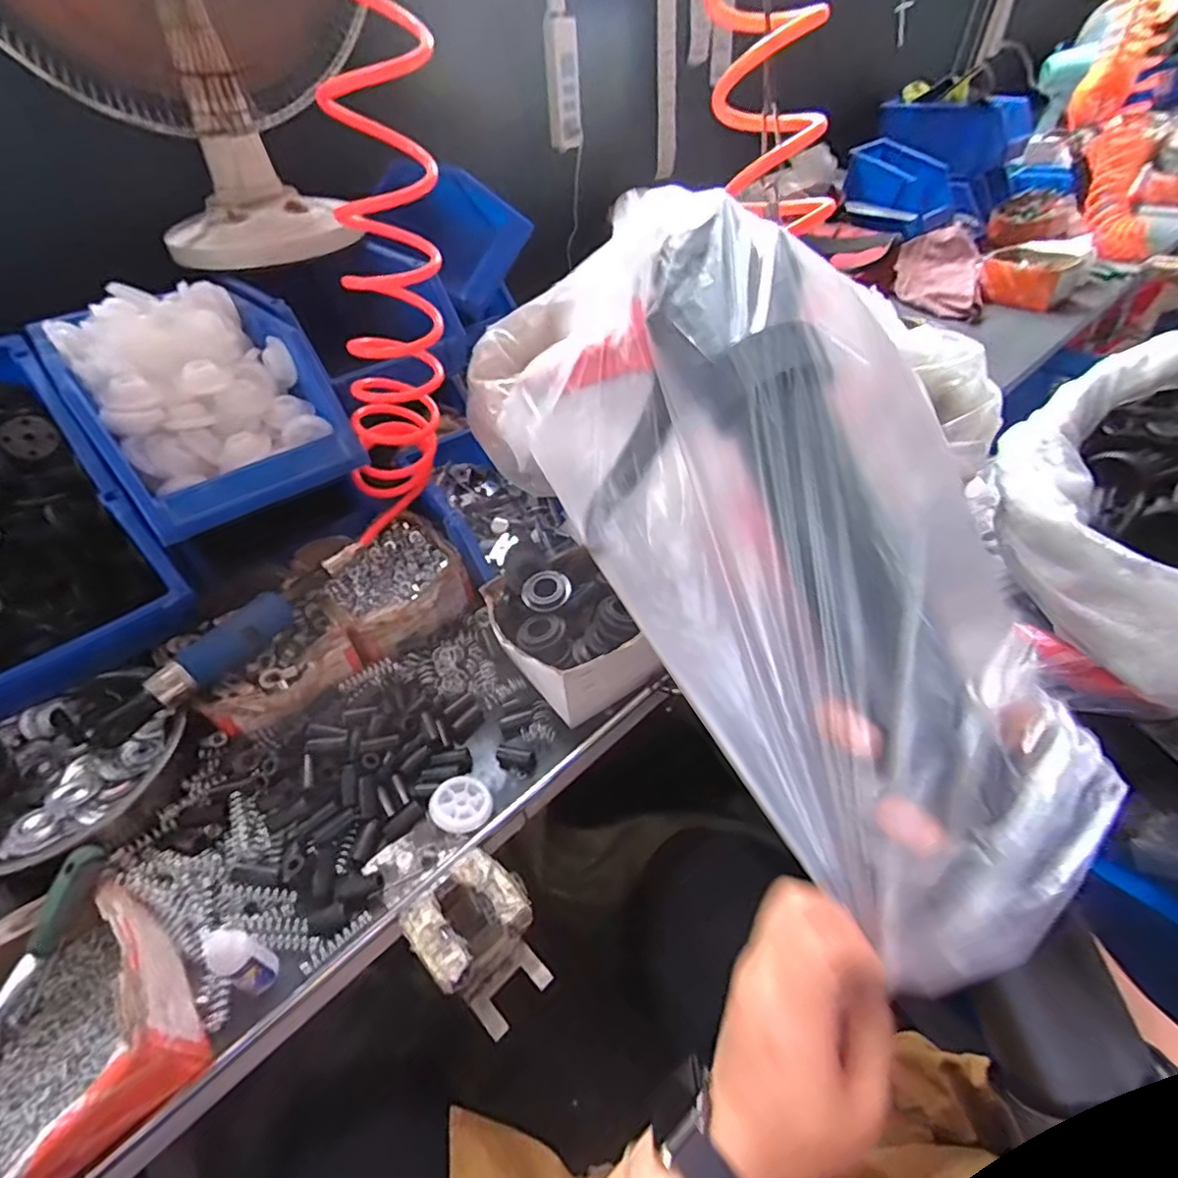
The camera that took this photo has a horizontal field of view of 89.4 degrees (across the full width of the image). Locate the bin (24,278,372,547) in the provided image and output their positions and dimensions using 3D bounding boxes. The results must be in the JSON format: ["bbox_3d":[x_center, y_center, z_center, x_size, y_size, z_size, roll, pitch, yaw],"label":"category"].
[{"bbox_3d":[-0.384,-0.194,0.597,0.210,0.133,0.261,-33,49,-27],"label":"bin"}]

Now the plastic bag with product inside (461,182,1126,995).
[{"bbox_3d":[0.085,-0.056,0.330,0.047,0.215,0.446,-1,45,-45],"label":"plastic bag with product inside"}]

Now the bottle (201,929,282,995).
[{"bbox_3d":[-0.233,0.250,0.402,0.021,0.066,0.025,13,46,19],"label":"bottle"}]

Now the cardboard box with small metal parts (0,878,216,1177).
[{"bbox_3d":[-0.346,0.282,0.367,0.156,0.069,0.164,-35,50,-29],"label":"cardboard box with small metal parts"}]

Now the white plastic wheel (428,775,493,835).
[{"bbox_3d":[-0.105,0.176,0.490,0.048,0.013,0.046,-3,43,3],"label":"white plastic wheel"}]

